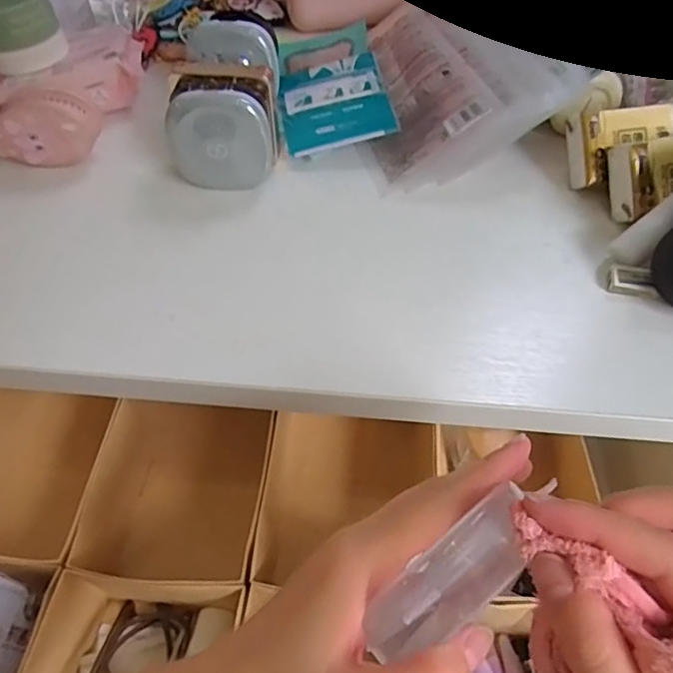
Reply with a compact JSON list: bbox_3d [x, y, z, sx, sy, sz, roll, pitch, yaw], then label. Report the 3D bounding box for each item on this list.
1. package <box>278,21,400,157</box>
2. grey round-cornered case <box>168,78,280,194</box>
[{"bbox_3d":[-0.007,-0.226,0.503,0.087,0.027,0.183,-6,53,-4],"label":"package"},{"bbox_3d":[-0.084,-0.151,0.414,0.075,0.060,0.048,-2,53,-1],"label":"grey round-cornered case"}]

